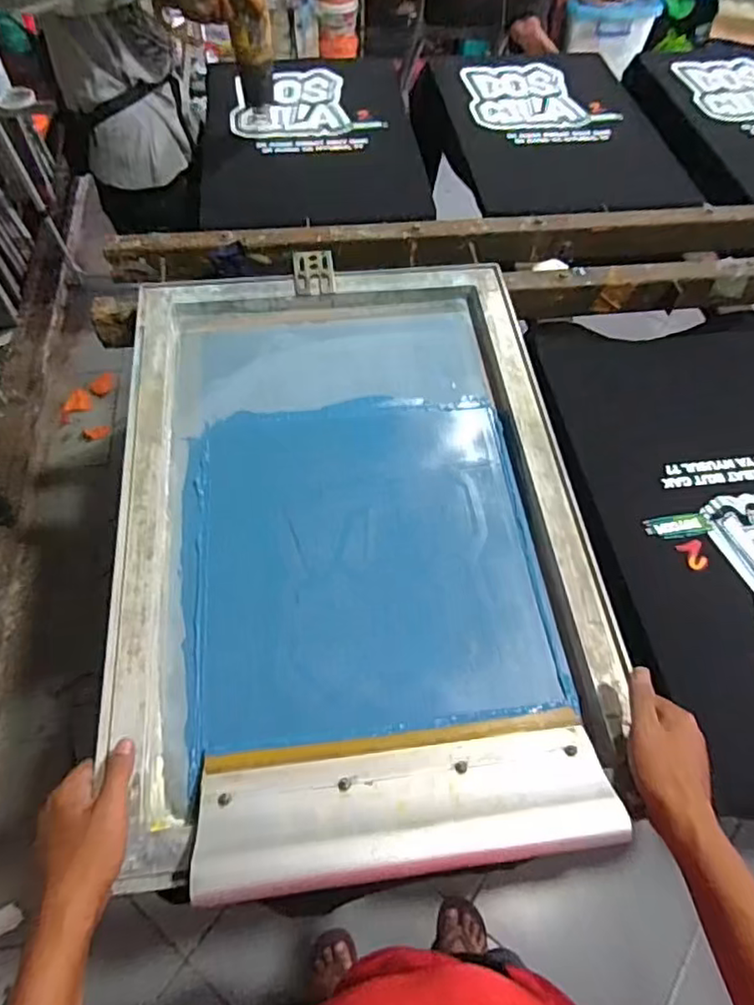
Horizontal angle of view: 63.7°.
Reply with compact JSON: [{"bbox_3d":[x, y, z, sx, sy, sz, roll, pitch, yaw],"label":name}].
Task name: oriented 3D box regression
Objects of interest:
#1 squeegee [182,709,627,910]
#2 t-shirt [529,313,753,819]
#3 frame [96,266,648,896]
[{"bbox_3d":[0.023,0.238,0.494,0.323,0.032,0.114,-6,37,-5],"label":"squeegee"},{"bbox_3d":[0.451,0.004,0.749,0.403,0.061,0.666,-4,57,-5],"label":"t-shirt"},{"bbox_3d":[-0.028,0.004,0.654,0.468,0.073,0.663,-5,57,-6],"label":"frame"}]

